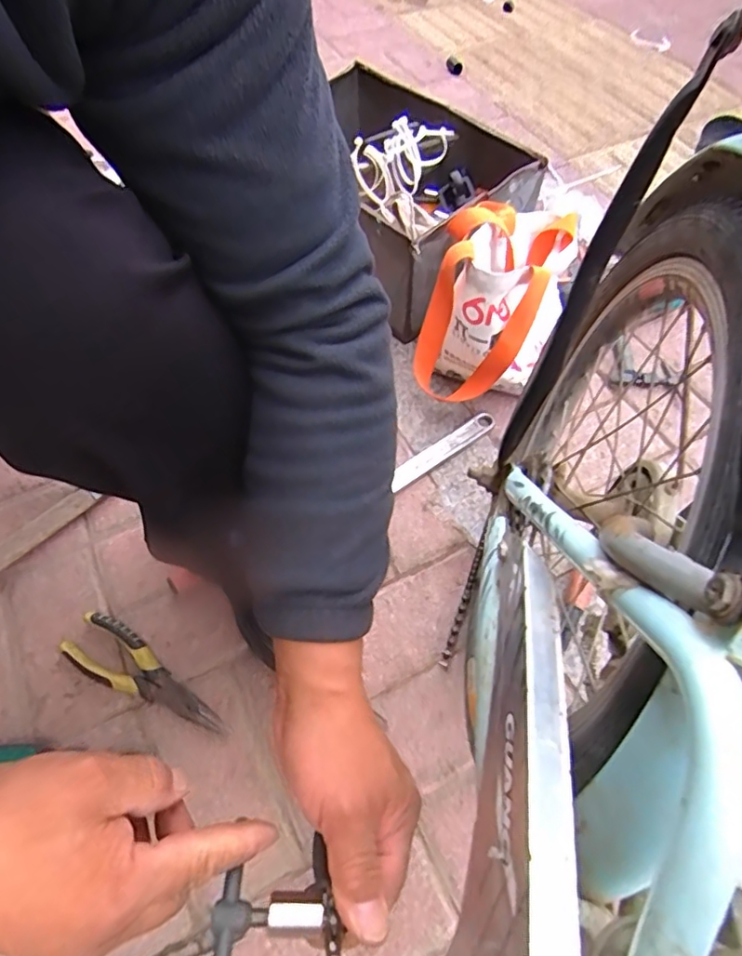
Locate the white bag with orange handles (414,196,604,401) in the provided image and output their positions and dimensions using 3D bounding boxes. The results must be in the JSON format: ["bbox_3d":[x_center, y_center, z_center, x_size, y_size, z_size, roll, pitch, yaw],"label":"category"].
[{"bbox_3d":[0.168,-0.236,0.742,0.158,0.209,0.244,23,61,15],"label":"white bag with orange handles"}]

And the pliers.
[{"bbox_3d":[-0.227,0.202,0.575,0.190,0.021,0.056,24,61,15],"label":"pliers"}]

